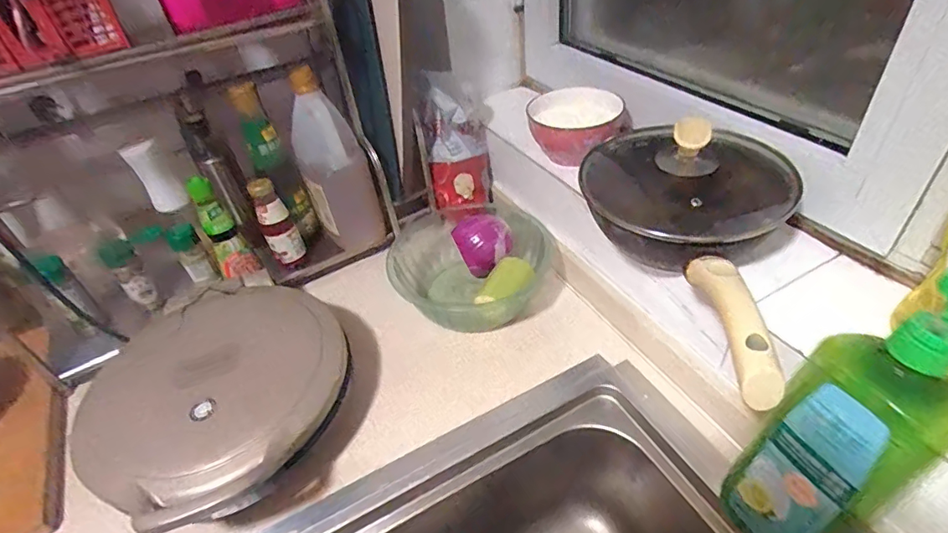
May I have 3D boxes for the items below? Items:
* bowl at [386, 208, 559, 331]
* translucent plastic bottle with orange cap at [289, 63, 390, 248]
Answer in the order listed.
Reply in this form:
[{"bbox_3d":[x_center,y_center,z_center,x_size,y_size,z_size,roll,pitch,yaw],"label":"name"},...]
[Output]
[{"bbox_3d":[0.003,-0.006,0.736,0.208,0.102,0.236,-22,43,-16],"label":"bowl"},{"bbox_3d":[-0.207,-0.143,0.753,0.103,0.249,0.077,-15,42,-8],"label":"translucent plastic bottle with orange cap"}]

